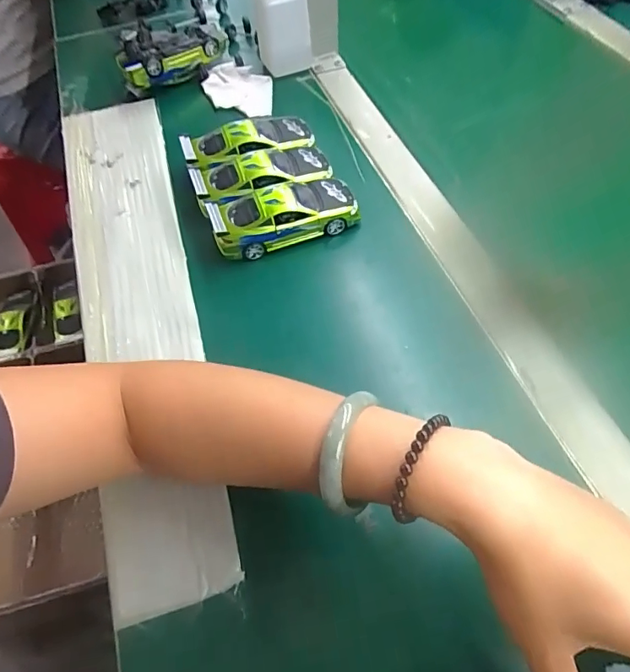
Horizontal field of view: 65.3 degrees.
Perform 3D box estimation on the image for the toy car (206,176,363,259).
[{"bbox_3d":[-0.028,-0.109,0.442,0.128,0.048,0.050,-19,58,-8],"label":"toy car"}]

